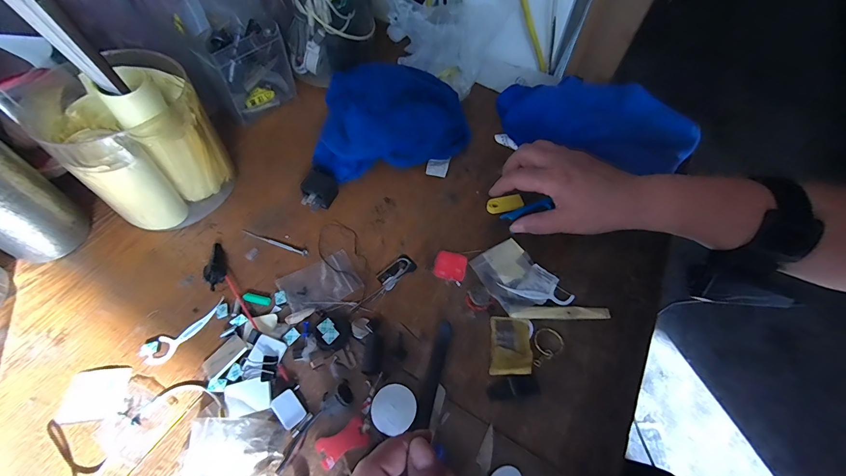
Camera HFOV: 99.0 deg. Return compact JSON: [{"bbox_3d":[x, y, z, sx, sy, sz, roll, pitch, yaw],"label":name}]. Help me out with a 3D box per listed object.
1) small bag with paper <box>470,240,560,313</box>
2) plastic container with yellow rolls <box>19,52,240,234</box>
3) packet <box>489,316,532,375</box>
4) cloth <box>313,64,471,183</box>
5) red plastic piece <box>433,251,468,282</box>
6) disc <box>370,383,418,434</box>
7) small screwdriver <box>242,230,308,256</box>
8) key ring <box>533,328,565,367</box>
[{"bbox_3d":[0.090,0.036,0.358,0.062,0.004,0.071,-29,63,-20],"label":"small bag with paper"},{"bbox_3d":[-0.287,-0.101,0.362,0.146,0.125,0.126,36,62,19],"label":"plastic container with yellow rolls"},{"bbox_3d":[0.078,0.092,0.316,0.034,0.016,0.053,8,57,2],"label":"packet"},{"bbox_3d":[-0.036,-0.151,0.442,0.185,0.052,0.160,-4,57,-5],"label":"cloth"},{"bbox_3d":[0.028,0.027,0.367,0.031,0.004,0.031,14,57,6],"label":"red plastic piece"},{"bbox_3d":[-0.024,0.136,0.291,0.036,0.007,0.034,1,57,-2],"label":"disc"},{"bbox_3d":[-0.153,0.003,0.373,0.076,0.004,0.007,20,58,9],"label":"small screwdriver"},{"bbox_3d":[0.109,0.095,0.323,0.037,0.004,0.025,-25,61,-18],"label":"key ring"}]

